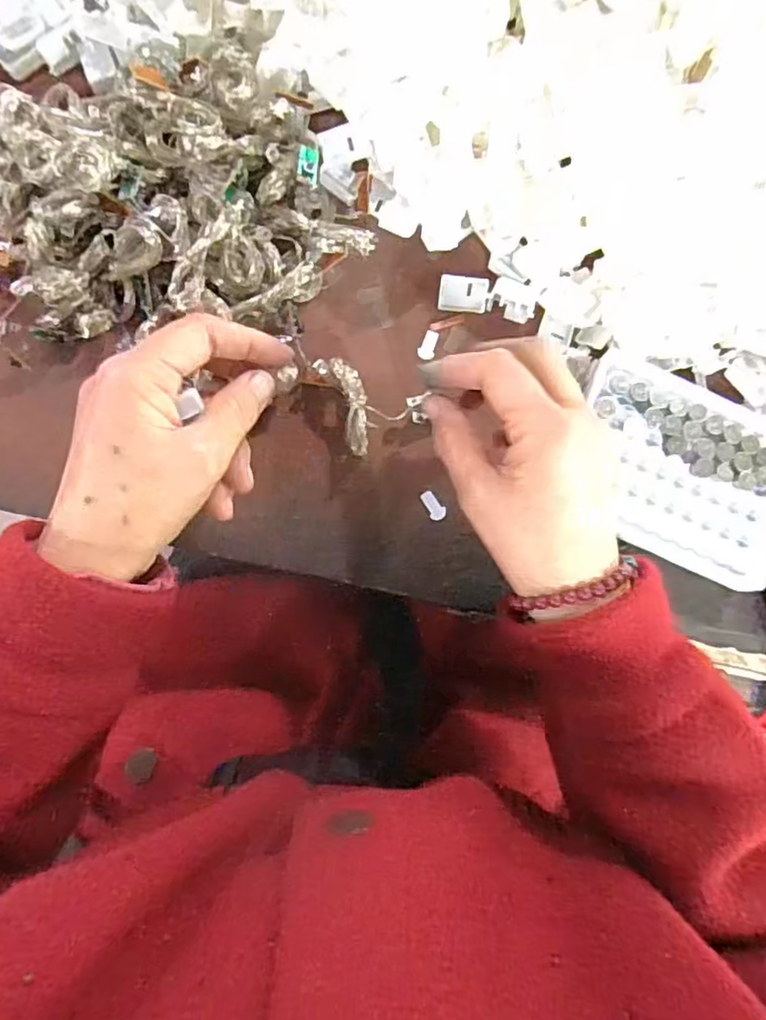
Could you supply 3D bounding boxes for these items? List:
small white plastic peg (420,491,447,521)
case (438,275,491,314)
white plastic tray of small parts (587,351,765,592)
[{"bbox_3d":[0.028,-0.003,0.353,0.009,0.005,0.017,-31,88,-7],"label":"small white plastic peg"},{"bbox_3d":[0.047,-0.125,0.362,0.028,0.005,0.020,2,118,-5],"label":"case"},{"bbox_3d":[0.170,-0.024,0.351,0.126,0.014,0.099,24,83,-3],"label":"white plastic tray of small parts"}]

